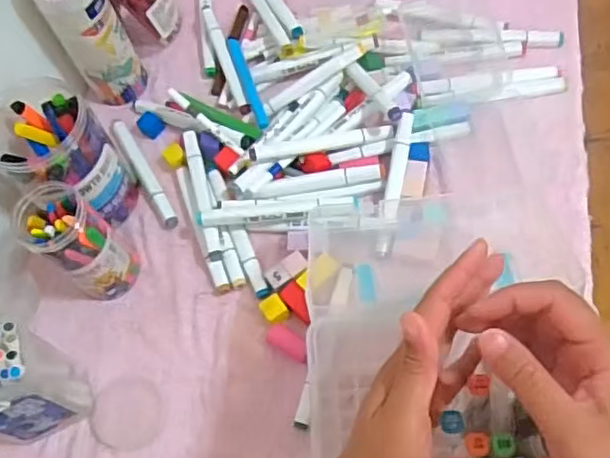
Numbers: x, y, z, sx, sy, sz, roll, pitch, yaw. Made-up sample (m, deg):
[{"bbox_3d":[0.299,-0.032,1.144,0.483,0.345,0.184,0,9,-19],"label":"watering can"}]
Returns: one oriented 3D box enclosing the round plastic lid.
[{"bbox_3d":[-0.158,0.164,0.574,0.063,0.007,0.061,-4,63,7],"label":"round plastic lid"}]

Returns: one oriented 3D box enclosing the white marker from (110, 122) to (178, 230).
[{"bbox_3d":[-0.171,-0.062,0.681,0.016,0.012,0.151,-28,66,-10],"label":"white marker"}]

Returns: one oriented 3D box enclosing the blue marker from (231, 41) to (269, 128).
[{"bbox_3d":[-0.061,-0.159,0.698,0.012,0.008,0.128,-17,64,-5],"label":"blue marker"}]

